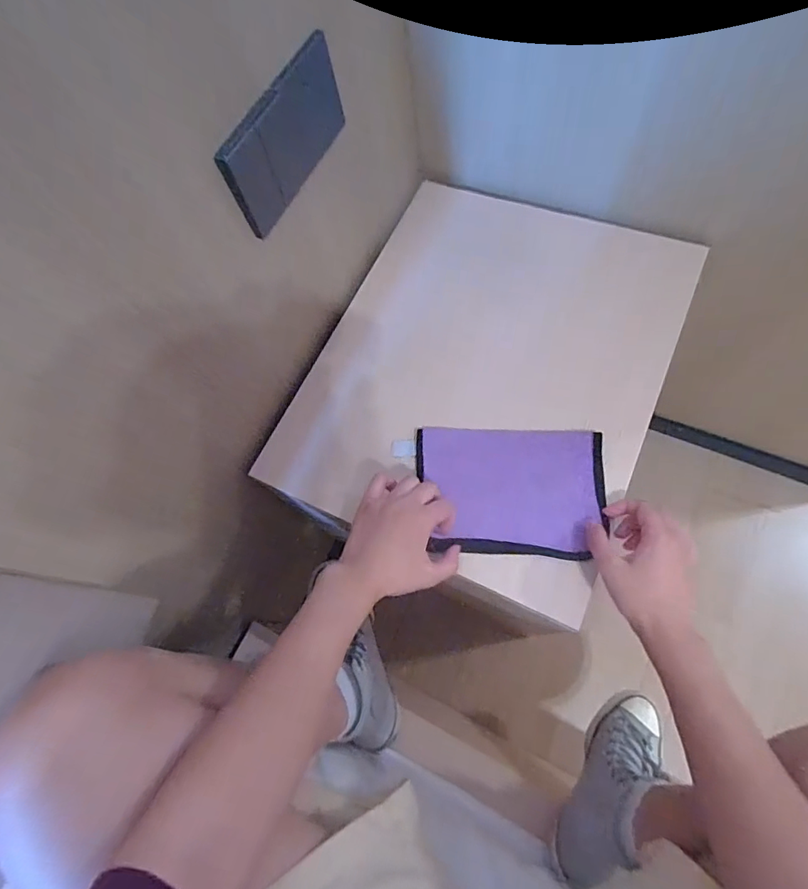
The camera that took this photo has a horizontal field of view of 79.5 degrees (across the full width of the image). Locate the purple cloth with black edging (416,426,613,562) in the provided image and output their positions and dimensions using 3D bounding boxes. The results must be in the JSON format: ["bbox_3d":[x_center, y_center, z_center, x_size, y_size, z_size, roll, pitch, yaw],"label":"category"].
[{"bbox_3d":[0.114,0.048,0.524,0.196,0.025,0.134,4,69,3],"label":"purple cloth with black edging"}]

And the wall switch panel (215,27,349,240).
[{"bbox_3d":[-0.107,-0.281,0.449,0.011,0.091,0.168,25,72,11],"label":"wall switch panel"}]

